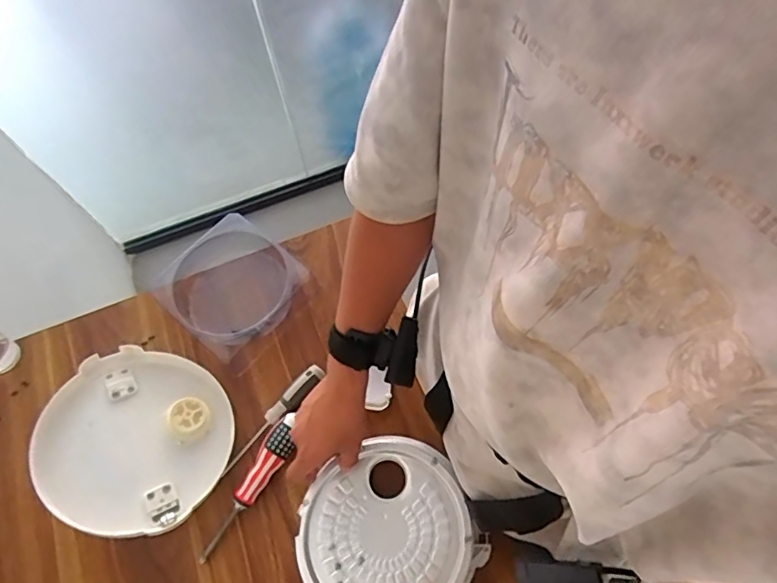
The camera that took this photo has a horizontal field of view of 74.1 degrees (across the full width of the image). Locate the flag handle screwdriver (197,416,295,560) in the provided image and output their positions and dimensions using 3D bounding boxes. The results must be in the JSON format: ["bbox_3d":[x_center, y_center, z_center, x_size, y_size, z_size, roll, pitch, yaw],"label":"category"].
[{"bbox_3d":[-0.153,0.223,0.585,0.038,0.028,0.176,24,69,13],"label":"flag handle screwdriver"}]

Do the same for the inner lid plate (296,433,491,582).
[{"bbox_3d":[-0.004,0.260,0.562,0.185,0.037,0.172,-30,68,-10],"label":"inner lid plate"}]

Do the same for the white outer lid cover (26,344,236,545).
[{"bbox_3d":[-0.288,0.166,0.592,0.195,0.038,0.201,22,49,-12],"label":"white outer lid cover"}]

